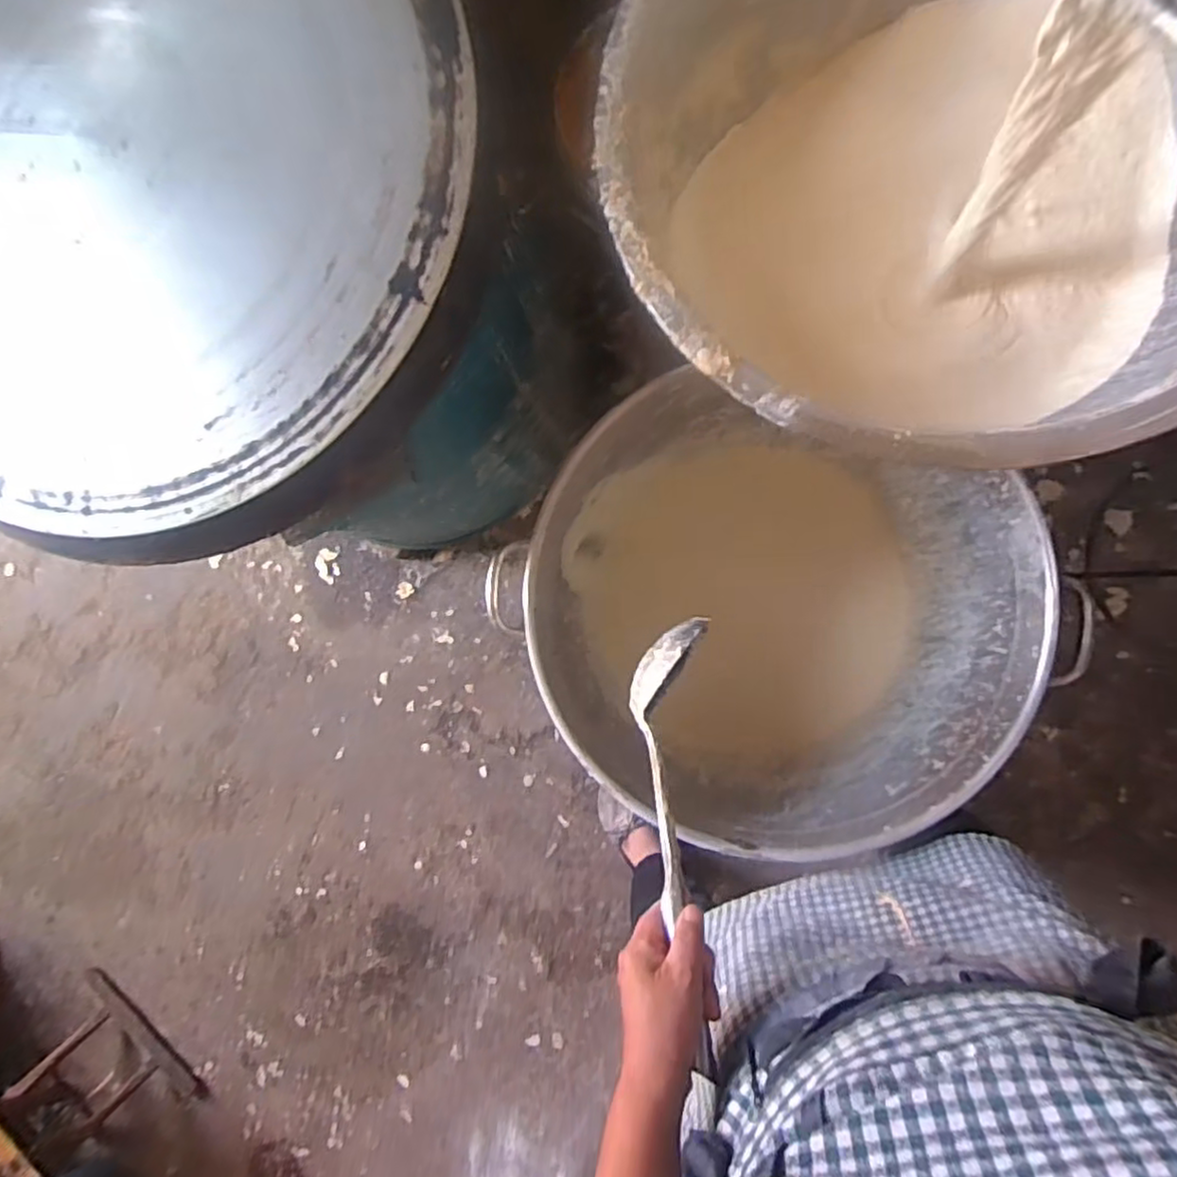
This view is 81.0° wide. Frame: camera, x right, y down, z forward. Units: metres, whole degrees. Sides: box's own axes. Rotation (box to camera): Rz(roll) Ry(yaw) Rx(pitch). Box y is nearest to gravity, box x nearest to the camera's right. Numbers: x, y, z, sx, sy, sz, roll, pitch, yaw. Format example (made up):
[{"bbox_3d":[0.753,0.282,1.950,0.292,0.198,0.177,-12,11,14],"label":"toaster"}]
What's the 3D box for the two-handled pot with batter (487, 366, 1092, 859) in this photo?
[{"bbox_3d":[0.220,0.017,0.931,0.496,0.498,0.504,0,89,8],"label":"two-handled pot with batter"}]

